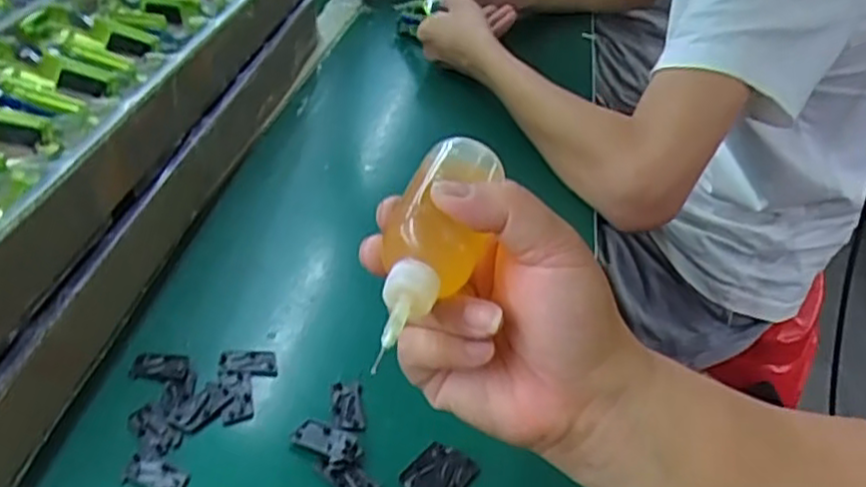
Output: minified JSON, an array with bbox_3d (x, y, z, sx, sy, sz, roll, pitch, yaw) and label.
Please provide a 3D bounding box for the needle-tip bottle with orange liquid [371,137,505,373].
[{"bbox_3d":[0.001,0.002,0.291,0.039,0.041,0.111,14,50,10],"label":"needle-tip bottle with orange liquid"}]

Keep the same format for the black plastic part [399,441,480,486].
[{"bbox_3d":[0.003,0.119,0.374,0.030,0.005,0.035,28,41,27],"label":"black plastic part"}]

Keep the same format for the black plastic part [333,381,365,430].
[{"bbox_3d":[-0.048,0.093,0.412,0.017,0.005,0.032,-1,36,-11],"label":"black plastic part"}]

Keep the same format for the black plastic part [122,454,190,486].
[{"bbox_3d":[-0.141,0.120,0.367,0.032,0.005,0.016,14,36,10],"label":"black plastic part"}]

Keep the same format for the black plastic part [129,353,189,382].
[{"bbox_3d":[-0.160,0.073,0.423,0.033,0.004,0.019,8,36,1],"label":"black plastic part"}]

